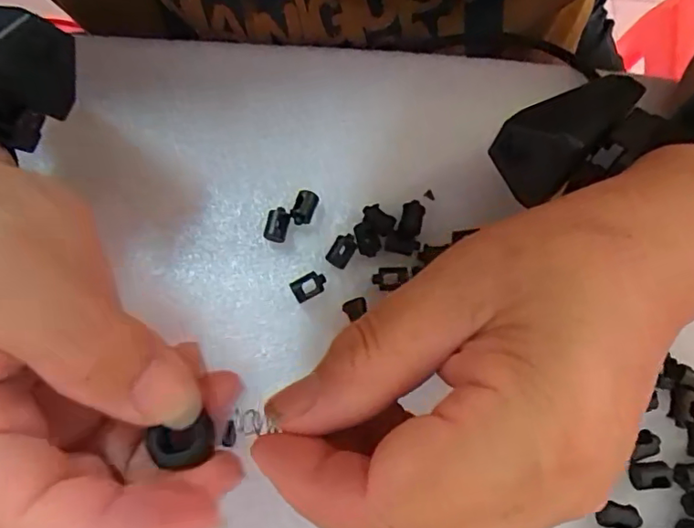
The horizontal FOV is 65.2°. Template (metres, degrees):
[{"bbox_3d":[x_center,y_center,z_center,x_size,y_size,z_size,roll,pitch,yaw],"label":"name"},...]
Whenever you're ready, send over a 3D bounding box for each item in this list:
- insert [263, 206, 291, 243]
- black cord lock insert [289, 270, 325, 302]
[{"bbox_3d":[-0.031,-0.016,0.238,0.011,0.009,0.015,5,73,2],"label":"insert"},{"bbox_3d":[-0.016,0.010,0.231,0.015,0.007,0.010,-22,74,-6],"label":"black cord lock insert"}]

